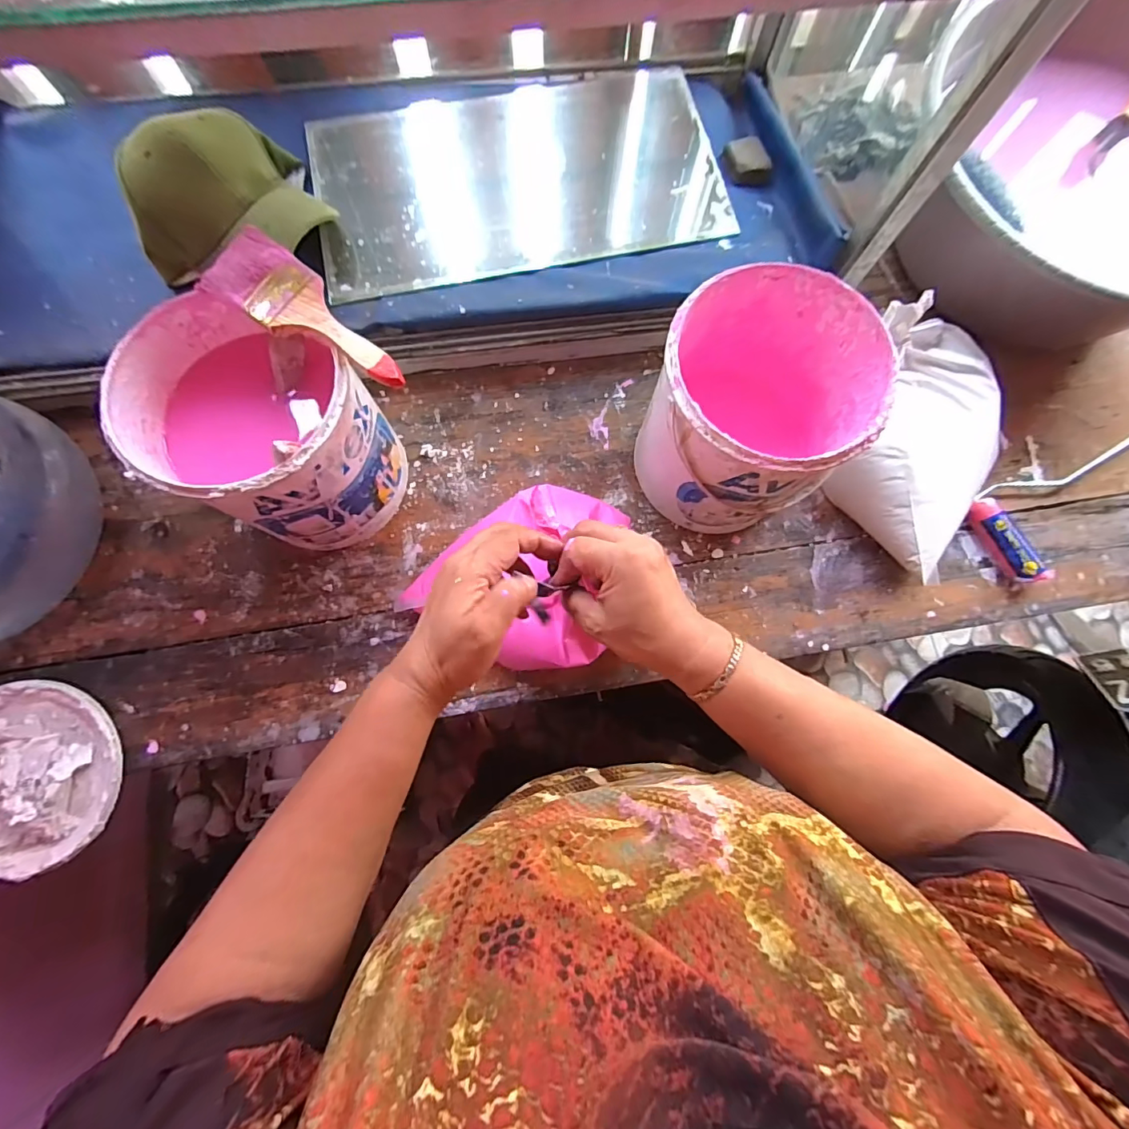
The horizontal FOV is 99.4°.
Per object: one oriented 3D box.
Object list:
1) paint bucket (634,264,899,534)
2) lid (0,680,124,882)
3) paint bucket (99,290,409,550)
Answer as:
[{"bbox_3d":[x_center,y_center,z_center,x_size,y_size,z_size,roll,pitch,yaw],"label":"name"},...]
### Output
[{"bbox_3d":[0.166,-0.137,0.459,0.170,0.189,0.171,0,77,-2],"label":"paint bucket"},{"bbox_3d":[-0.520,0.204,0.459,0.168,0.024,0.169,0,77,-2],"label":"lid"},{"bbox_3d":[-0.260,-0.112,0.446,0.172,0.179,0.164,18,78,2],"label":"paint bucket"}]

